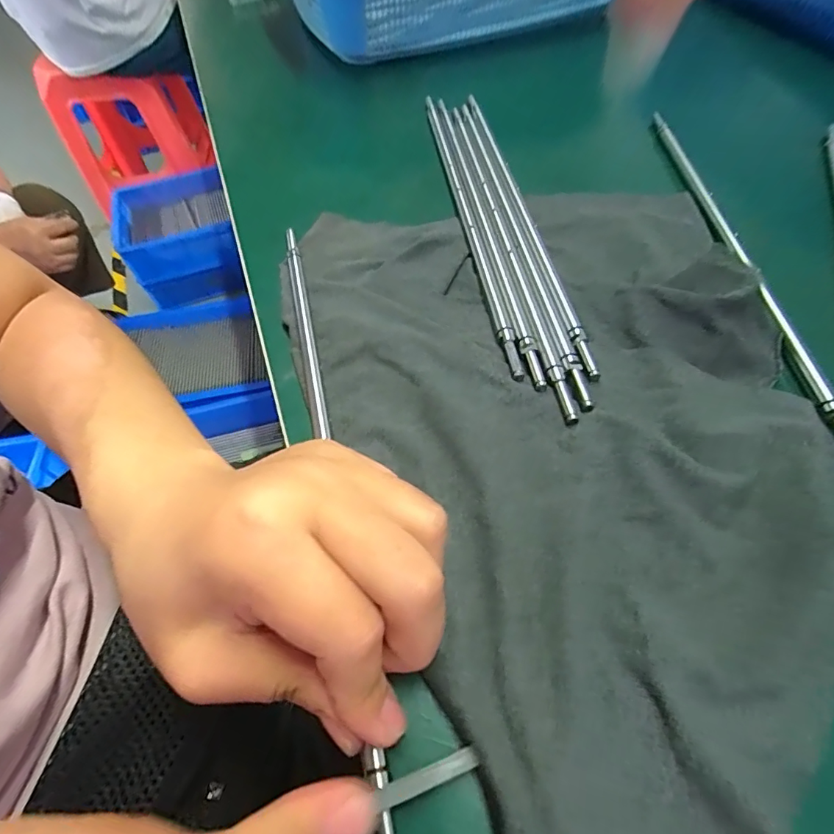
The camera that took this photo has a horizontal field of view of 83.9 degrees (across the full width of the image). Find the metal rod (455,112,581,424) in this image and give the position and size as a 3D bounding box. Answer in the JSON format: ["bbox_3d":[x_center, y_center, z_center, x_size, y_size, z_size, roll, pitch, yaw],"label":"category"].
[{"bbox_3d":[0.047,-0.107,0.262,0.008,0.004,0.265,-8,57,-2],"label":"metal rod"}]

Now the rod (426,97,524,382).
[{"bbox_3d":[0.028,-0.124,0.275,0.007,0.007,0.260,-9,57,-2],"label":"rod"}]

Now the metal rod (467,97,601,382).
[{"bbox_3d":[0.058,-0.123,0.270,0.011,0.006,0.254,-9,57,-2],"label":"metal rod"}]

